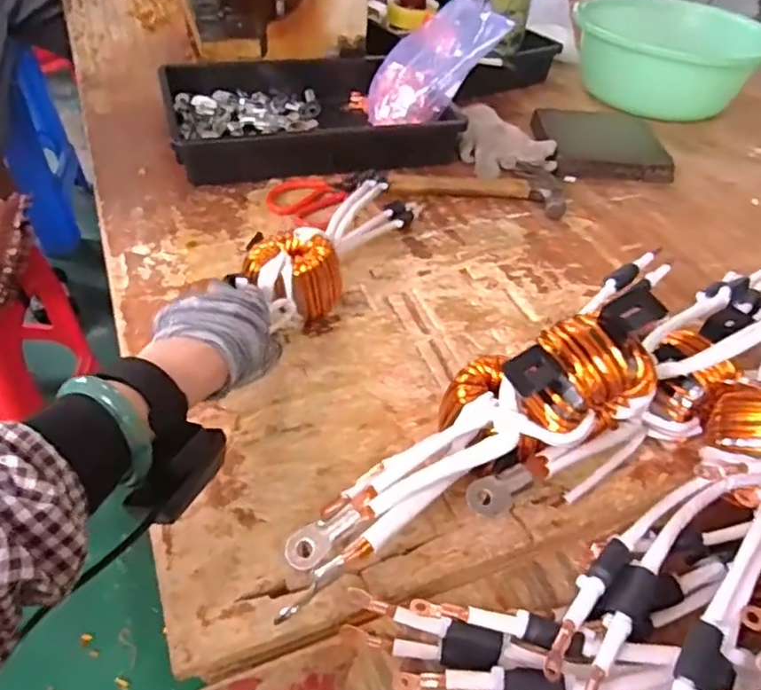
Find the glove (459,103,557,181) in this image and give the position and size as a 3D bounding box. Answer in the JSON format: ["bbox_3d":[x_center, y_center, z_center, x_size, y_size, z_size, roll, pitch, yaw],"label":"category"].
[{"bbox_3d":[0.171,-0.277,0.862,0.120,0.034,0.151,7,43,1],"label":"glove"}]

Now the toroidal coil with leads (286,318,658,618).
[{"bbox_3d":[0.042,0.052,0.409,0.242,0.145,0.104,-16,48,-22],"label":"toroidal coil with leads"}]

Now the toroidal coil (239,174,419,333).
[{"bbox_3d":[-0.050,-0.097,0.632,0.083,0.078,0.250,19,37,14],"label":"toroidal coil"}]

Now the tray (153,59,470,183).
[{"bbox_3d":[-0.101,-0.328,0.880,0.370,0.053,0.282,-7,45,-14],"label":"tray"}]

